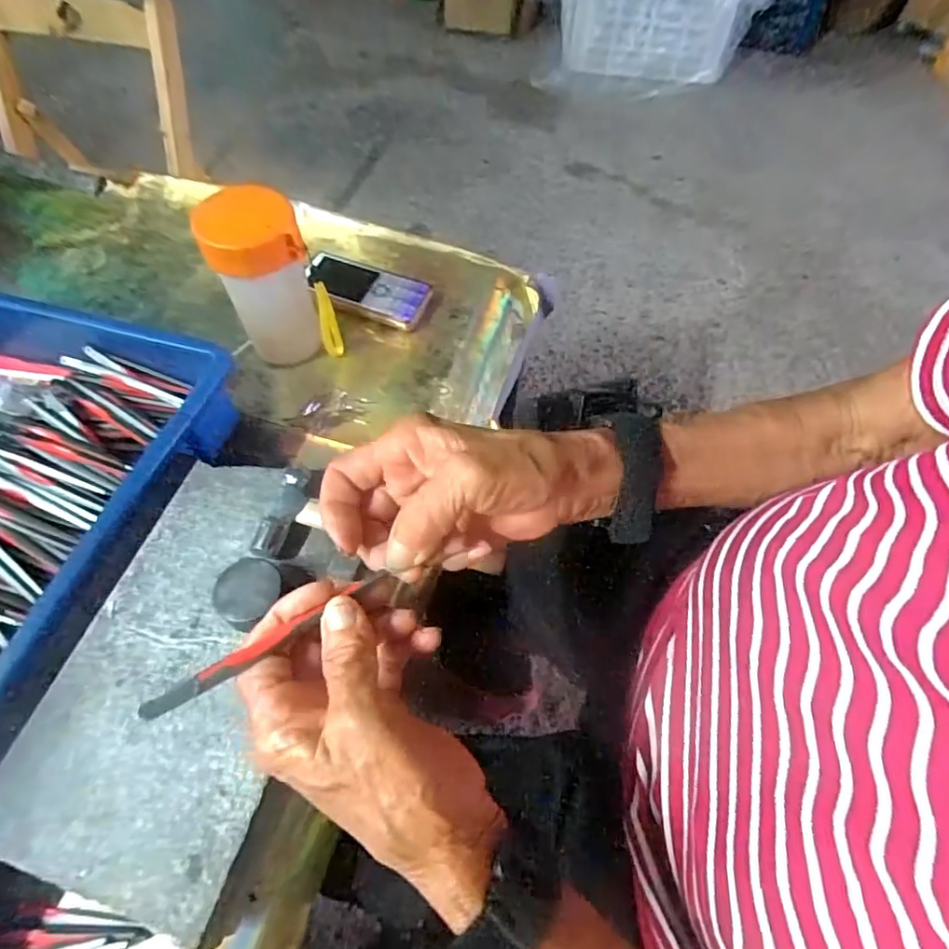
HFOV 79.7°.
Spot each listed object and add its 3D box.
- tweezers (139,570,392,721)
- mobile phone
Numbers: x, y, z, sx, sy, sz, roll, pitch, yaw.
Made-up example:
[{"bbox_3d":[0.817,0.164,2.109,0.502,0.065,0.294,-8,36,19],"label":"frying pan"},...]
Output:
[{"bbox_3d":[-0.081,0.066,0.228,0.099,0.006,0.007,-29,65,-27],"label":"tweezers"},{"bbox_3d":[-0.103,-0.175,0.540,0.121,0.017,0.052,22,60,9],"label":"mobile phone"}]

